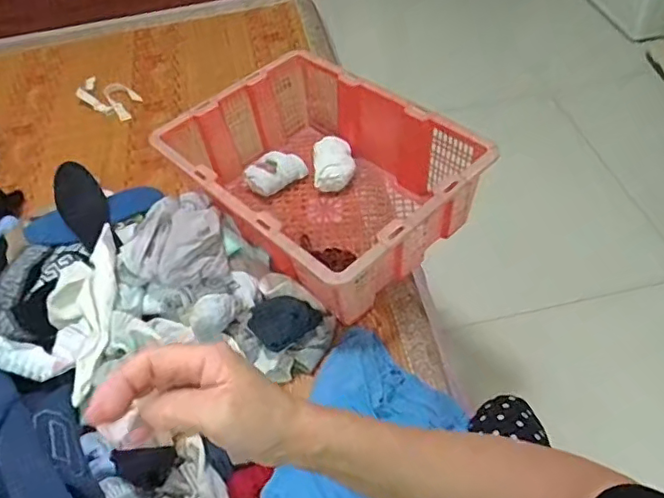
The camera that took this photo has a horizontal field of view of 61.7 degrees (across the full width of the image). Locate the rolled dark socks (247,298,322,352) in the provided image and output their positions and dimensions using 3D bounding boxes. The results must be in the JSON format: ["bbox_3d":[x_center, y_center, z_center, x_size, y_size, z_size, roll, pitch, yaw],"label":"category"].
[{"bbox_3d":[-0.065,0.099,0.776,0.094,0.051,0.064,-22,51,-12],"label":"rolled dark socks"}]

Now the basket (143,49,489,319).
[{"bbox_3d":[-0.025,-0.130,0.912,0.345,0.161,0.451,-37,56,-22],"label":"basket"}]

